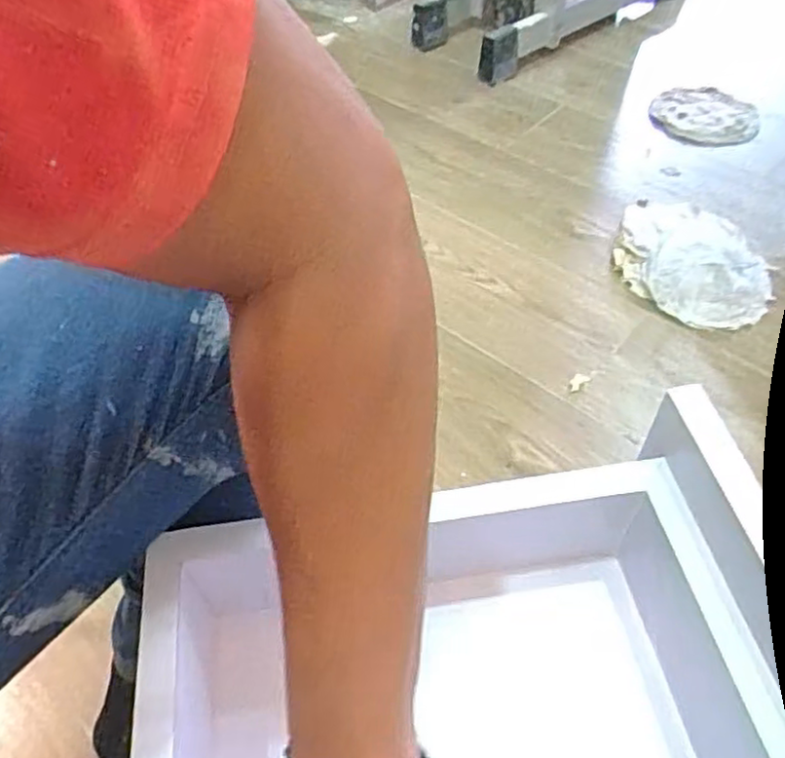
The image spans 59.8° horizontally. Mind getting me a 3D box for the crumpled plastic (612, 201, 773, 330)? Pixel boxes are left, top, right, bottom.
[{"bbox_3d":[0.430,-0.174,0.982,0.217,0.037,0.230,-1,51,1],"label":"crumpled plastic"}]

